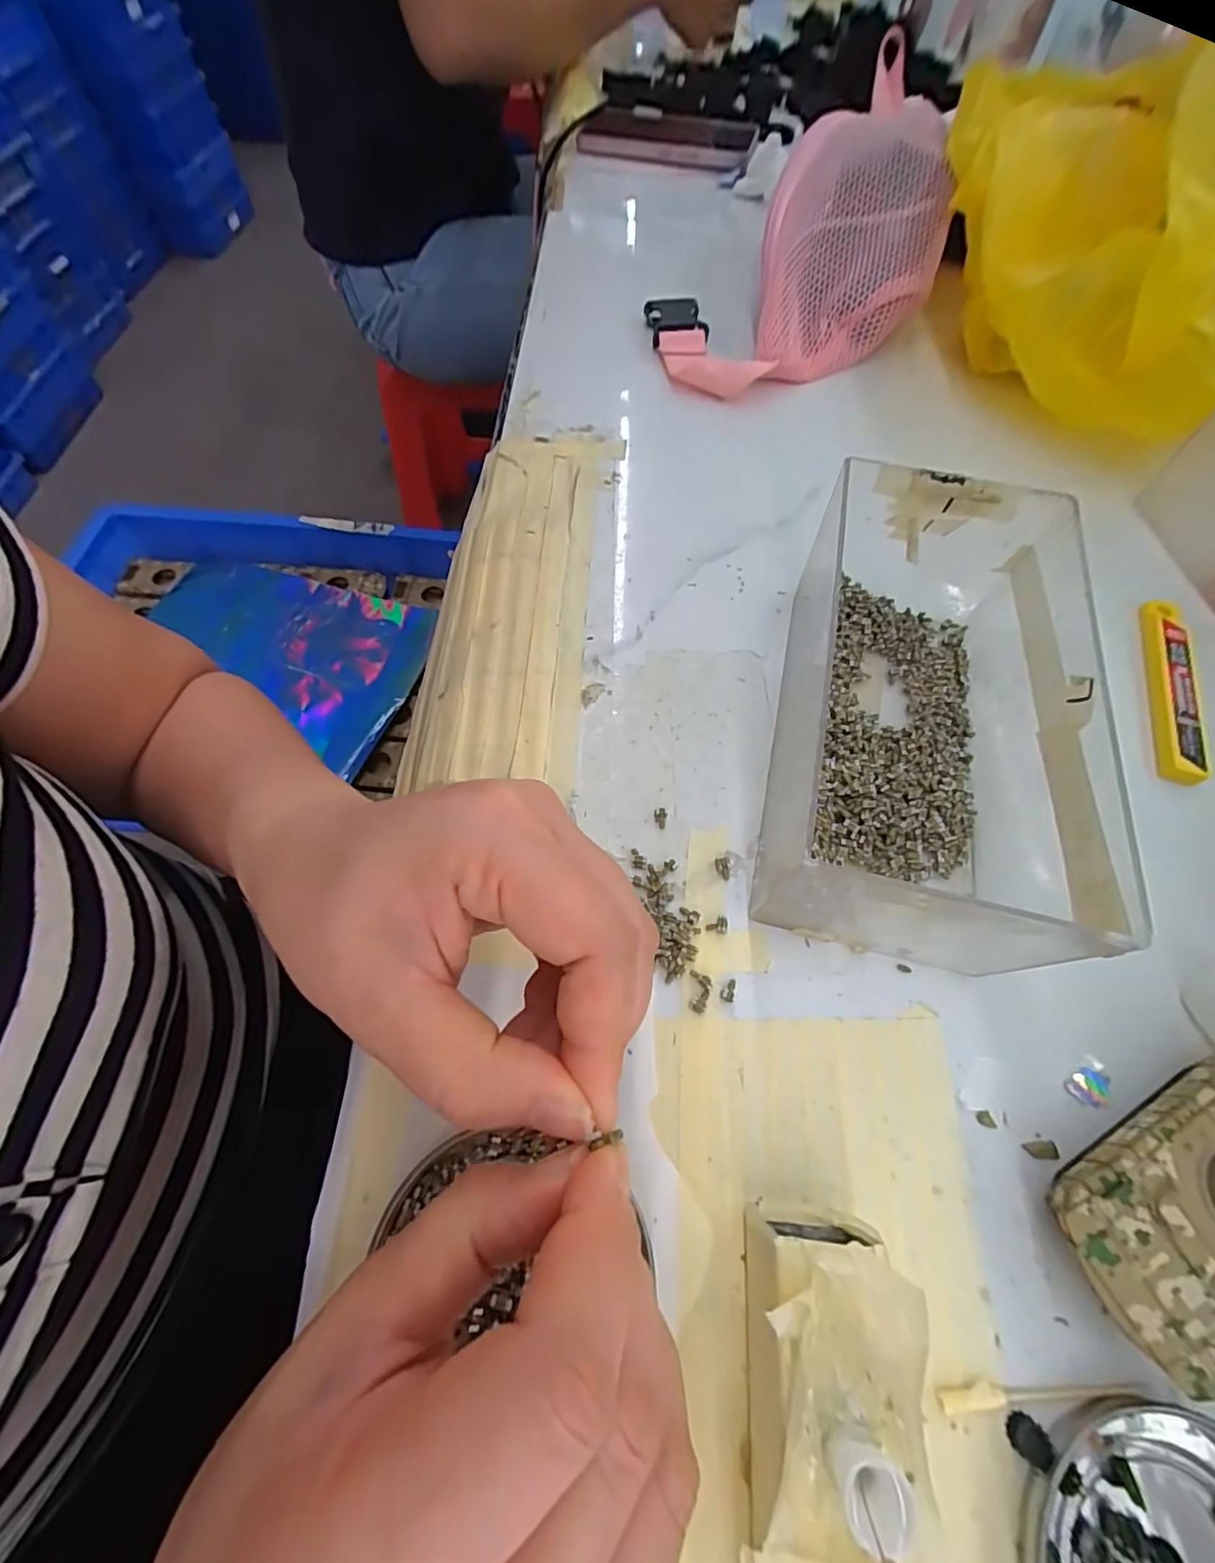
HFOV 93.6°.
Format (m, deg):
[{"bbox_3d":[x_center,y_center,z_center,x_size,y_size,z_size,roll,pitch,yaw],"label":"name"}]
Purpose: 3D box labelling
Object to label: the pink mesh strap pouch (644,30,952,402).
[{"bbox_3d":[0.156,-0.368,0.380,0.139,0.039,0.309,40,85,13],"label":"pink mesh strap pouch"}]

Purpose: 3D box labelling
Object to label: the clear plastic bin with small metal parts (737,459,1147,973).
[{"bbox_3d":[0.120,-0.029,0.220,0.094,0.069,0.181,16,64,8],"label":"clear plastic bin with small metal parts"}]

